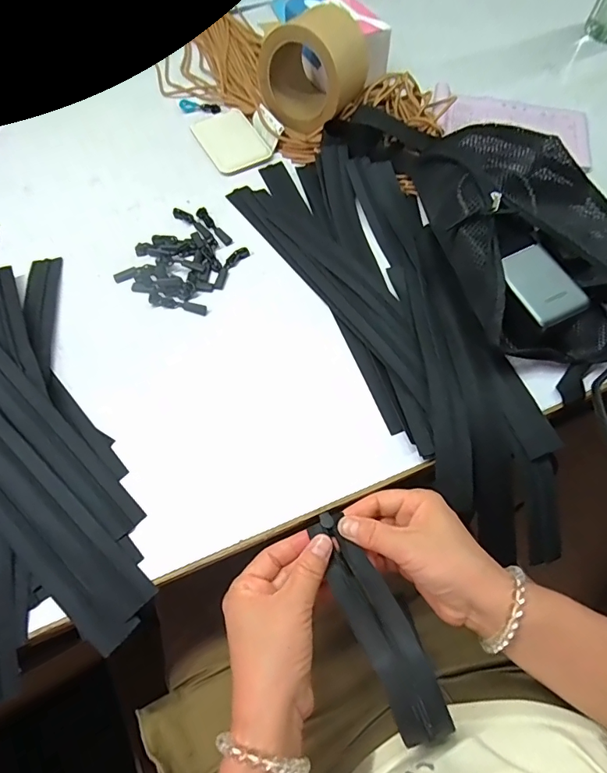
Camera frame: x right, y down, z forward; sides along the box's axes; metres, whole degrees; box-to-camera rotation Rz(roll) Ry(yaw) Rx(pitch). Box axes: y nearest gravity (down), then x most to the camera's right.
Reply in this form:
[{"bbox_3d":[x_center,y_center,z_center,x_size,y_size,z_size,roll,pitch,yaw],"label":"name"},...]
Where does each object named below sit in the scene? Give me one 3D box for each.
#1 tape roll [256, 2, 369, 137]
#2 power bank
[{"bbox_3d":[0.015,-0.373,0.512,0.102,0.111,0.102,27,56,12],"label":"tape roll"},{"bbox_3d":[0.208,-0.090,0.385,0.049,0.010,0.074,-24,66,-12],"label":"power bank"}]

